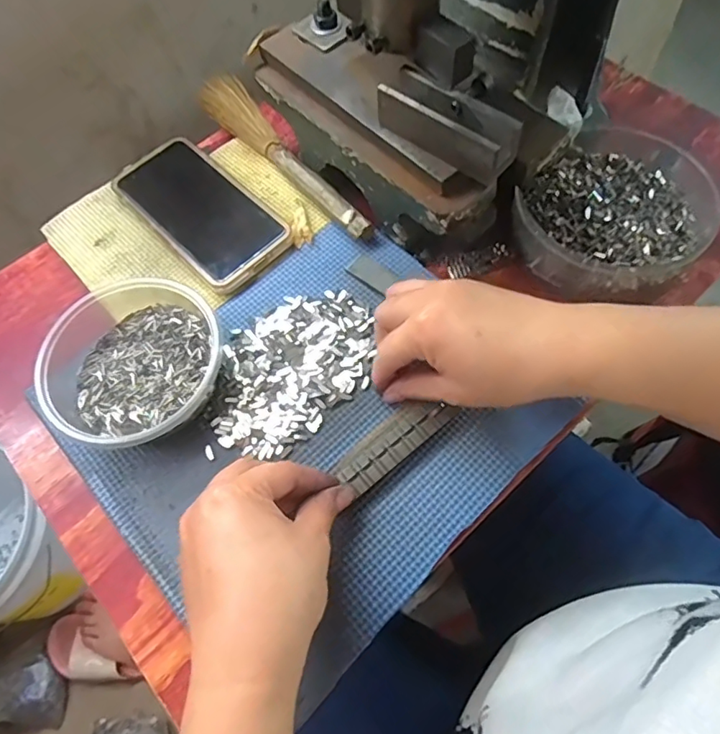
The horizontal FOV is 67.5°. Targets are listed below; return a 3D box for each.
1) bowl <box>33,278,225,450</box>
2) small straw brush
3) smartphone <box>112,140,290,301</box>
[{"bbox_3d":[-0.152,-0.002,0.350,0.120,0.049,0.111,-1,64,3],"label":"bowl"},{"bbox_3d":[-0.070,-0.177,0.447,0.039,0.019,0.229,-32,66,-12],"label":"small straw brush"},{"bbox_3d":[-0.128,-0.126,0.429,0.074,0.010,0.157,-41,69,-15],"label":"smartphone"}]

